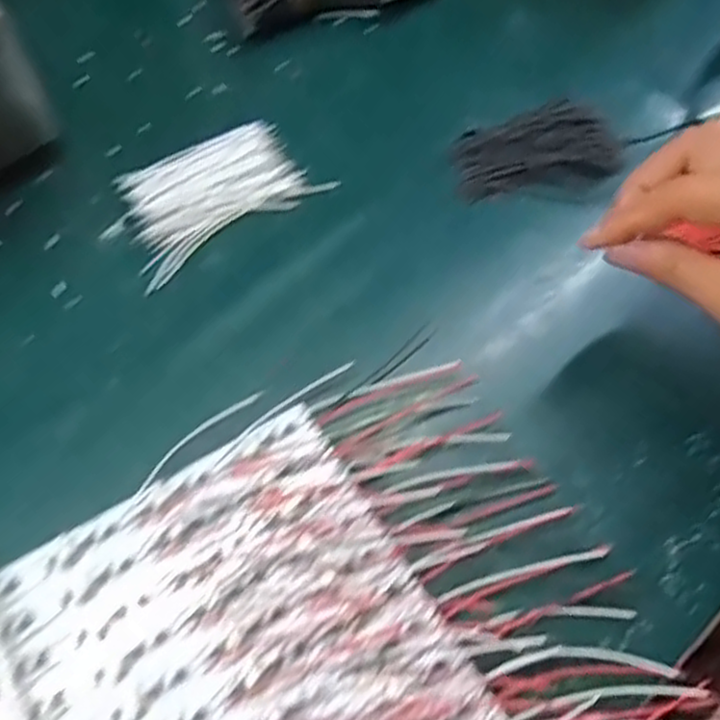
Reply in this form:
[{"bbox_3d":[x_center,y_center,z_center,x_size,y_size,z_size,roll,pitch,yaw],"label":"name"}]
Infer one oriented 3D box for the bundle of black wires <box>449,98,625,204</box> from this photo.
[{"bbox_3d":[0.105,-0.125,0.453,0.098,0.015,0.051,-11,62,-6],"label":"bundle of black wires"}]

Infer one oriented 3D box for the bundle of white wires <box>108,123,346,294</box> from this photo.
[{"bbox_3d":[-0.088,-0.096,0.441,0.113,0.006,0.077,-34,67,-17],"label":"bundle of white wires"}]

